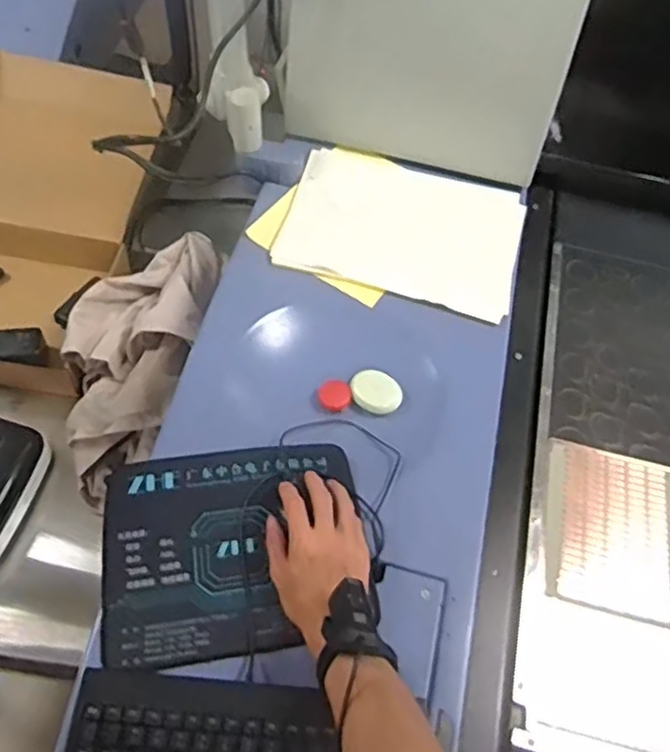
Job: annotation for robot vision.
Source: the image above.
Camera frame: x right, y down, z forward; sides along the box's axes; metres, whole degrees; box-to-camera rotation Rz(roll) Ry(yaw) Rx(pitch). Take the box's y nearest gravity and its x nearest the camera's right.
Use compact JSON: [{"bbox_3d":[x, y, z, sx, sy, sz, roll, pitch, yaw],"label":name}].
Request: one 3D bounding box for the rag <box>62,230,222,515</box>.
[{"bbox_3d":[-0.294,-0.042,1.006,0.199,0.134,0.436,15,57,4],"label":"rag"}]

